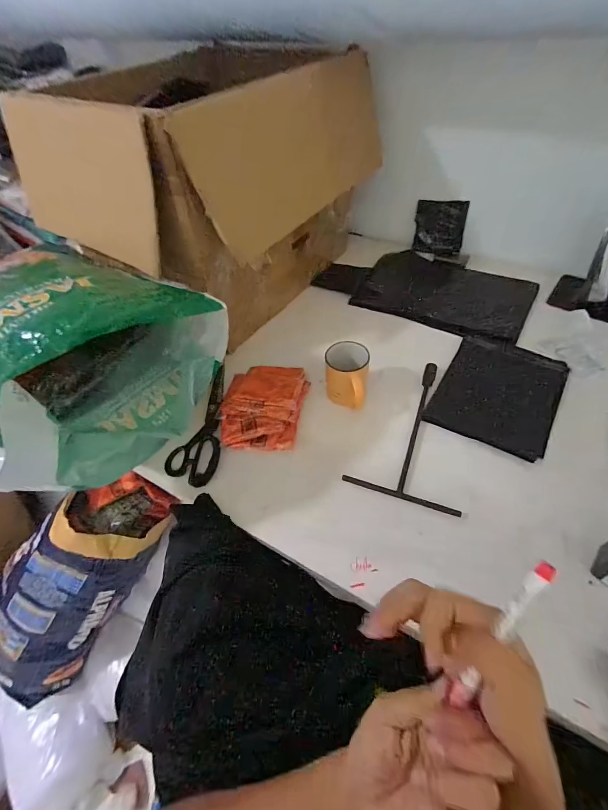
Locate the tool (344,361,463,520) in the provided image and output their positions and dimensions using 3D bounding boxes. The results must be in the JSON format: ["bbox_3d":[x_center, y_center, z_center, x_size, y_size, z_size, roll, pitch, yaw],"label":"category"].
[{"bbox_3d":[0.207,0.035,0.621,0.174,0.017,0.298,18,55,19],"label":"tool"}]

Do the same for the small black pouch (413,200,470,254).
[{"bbox_3d":[0.365,-0.478,0.947,0.127,0.126,0.011,16,43,24],"label":"small black pouch"}]

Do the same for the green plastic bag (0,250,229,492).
[{"bbox_3d":[-0.322,-0.071,0.538,0.310,0.241,0.309,34,62,29],"label":"green plastic bag"}]

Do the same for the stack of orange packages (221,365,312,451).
[{"bbox_3d":[-0.073,-0.008,0.653,0.140,0.043,0.183,5,52,10],"label":"stack of orange packages"}]

